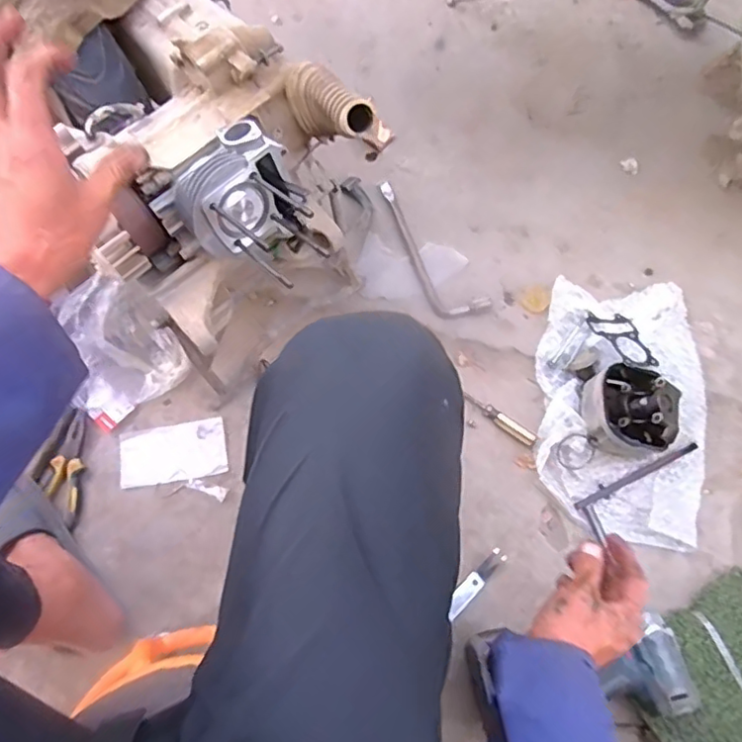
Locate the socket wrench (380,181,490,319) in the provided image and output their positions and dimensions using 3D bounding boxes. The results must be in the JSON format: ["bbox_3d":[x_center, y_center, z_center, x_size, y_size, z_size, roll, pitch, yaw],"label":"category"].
[{"bbox_3d":[0.078,-0.182,0.923,0.074,0.022,0.266,-36,76,-8],"label":"socket wrench"}]

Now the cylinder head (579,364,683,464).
[{"bbox_3d":[0.353,0.051,0.799,0.122,0.083,0.130,-31,73,-9],"label":"cylinder head"}]

